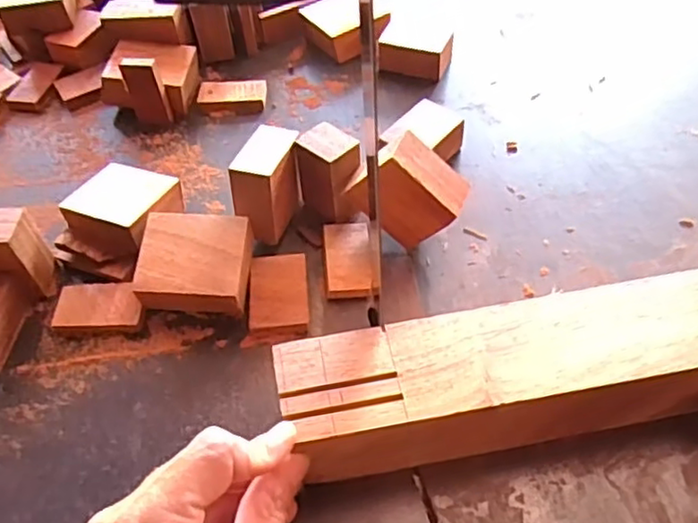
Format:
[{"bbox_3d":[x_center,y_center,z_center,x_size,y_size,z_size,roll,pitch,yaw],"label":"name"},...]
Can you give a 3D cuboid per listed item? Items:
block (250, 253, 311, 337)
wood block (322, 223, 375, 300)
[{"bbox_3d":[-0.043,0.021,0.410,0.036,0.009,0.056,-6,51,-1],"label":"block"},{"bbox_3d":[0.000,-0.001,0.427,0.030,0.008,0.058,-5,51,0],"label":"wood block"}]

